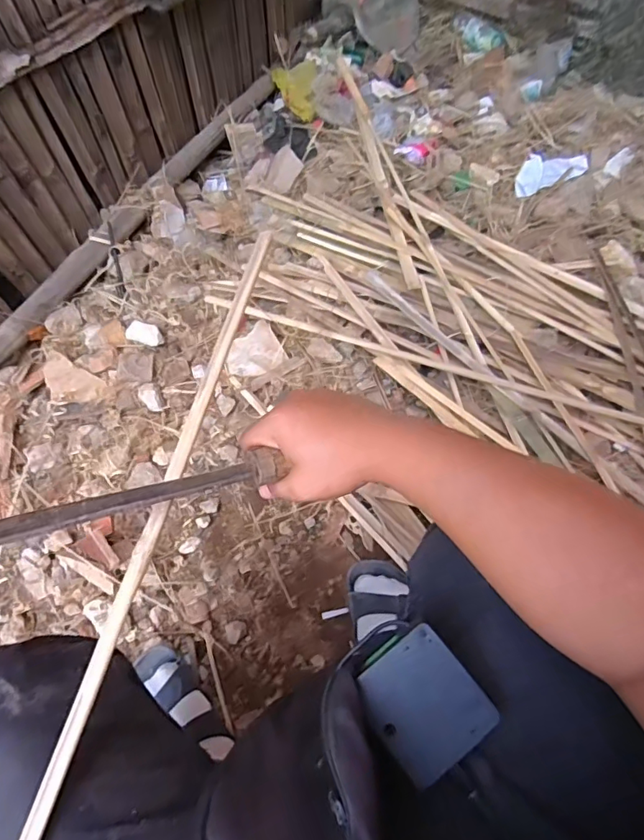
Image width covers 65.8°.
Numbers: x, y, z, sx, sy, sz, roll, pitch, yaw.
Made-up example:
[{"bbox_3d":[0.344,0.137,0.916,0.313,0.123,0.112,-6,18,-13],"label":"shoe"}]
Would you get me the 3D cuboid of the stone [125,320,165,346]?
[{"bbox_3d":[-0.314,-0.153,0.887,0.063,0.020,0.038,11,62,4],"label":"stone"}]

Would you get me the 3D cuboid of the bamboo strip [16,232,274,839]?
[{"bbox_3d":[-0.122,0.064,0.378,0.017,0.013,0.547,14,67,4],"label":"bamboo strip"}]

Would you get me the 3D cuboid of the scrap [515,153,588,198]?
[{"bbox_3d":[0.503,-0.567,1.124,0.193,0.038,0.108,-29,67,-16],"label":"scrap"}]

